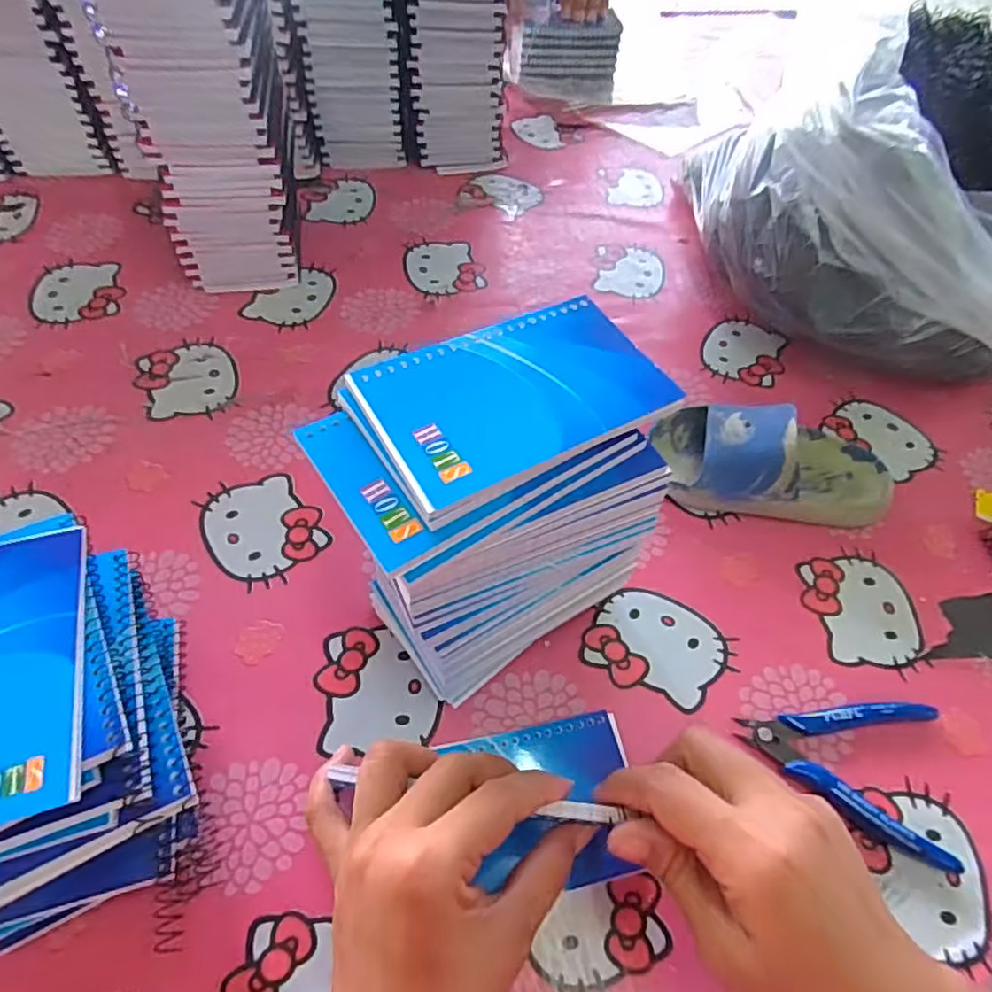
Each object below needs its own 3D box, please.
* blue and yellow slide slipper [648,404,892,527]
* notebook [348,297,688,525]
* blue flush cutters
[{"bbox_3d":[0.204,-0.028,0.456,0.167,0.058,0.084,12,55,4],"label":"blue and yellow slide slipper"},{"bbox_3d":[0.010,-0.045,0.285,0.134,0.009,0.081,-24,60,-20],"label":"notebook"},{"bbox_3d":[0.199,0.150,0.361,0.112,0.012,0.083,14,55,5],"label":"blue flush cutters"}]

